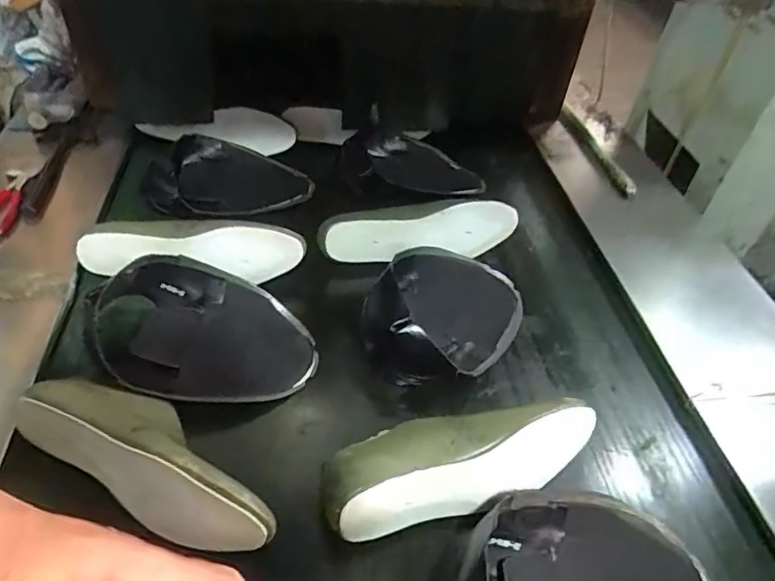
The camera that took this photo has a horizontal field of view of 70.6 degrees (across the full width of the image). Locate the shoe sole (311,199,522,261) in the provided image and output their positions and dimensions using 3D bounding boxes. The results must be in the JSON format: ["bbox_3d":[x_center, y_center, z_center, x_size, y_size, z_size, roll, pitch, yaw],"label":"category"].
[{"bbox_3d":[0.050,-0.089,0.811,0.300,0.071,0.063,-2,44,-9],"label":"shoe sole"}]

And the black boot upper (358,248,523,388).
[{"bbox_3d":[0.085,0.015,0.727,0.172,0.094,0.281,32,49,25],"label":"black boot upper"}]

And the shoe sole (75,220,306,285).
[{"bbox_3d":[-0.266,-0.060,0.747,0.297,0.065,0.081,4,44,-2],"label":"shoe sole"}]

